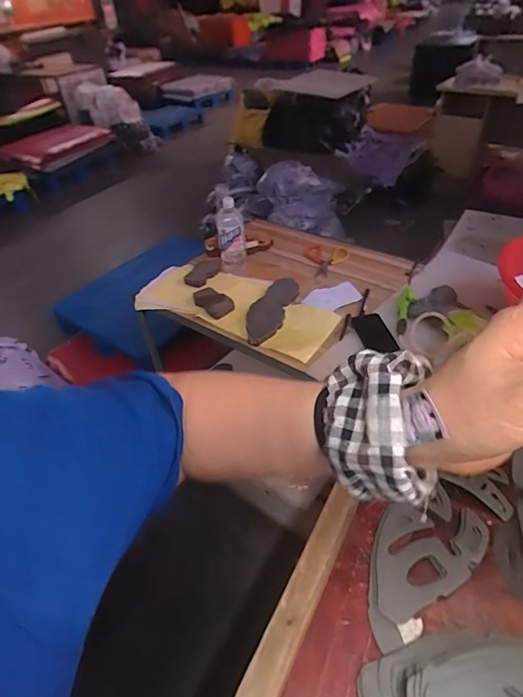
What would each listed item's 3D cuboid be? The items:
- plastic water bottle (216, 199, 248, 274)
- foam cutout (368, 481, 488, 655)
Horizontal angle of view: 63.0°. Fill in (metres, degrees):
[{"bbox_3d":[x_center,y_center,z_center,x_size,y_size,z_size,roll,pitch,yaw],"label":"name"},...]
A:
[{"bbox_3d":[-0.094,-0.345,1.327,0.085,0.209,0.095,-4,42,-2],"label":"plastic water bottle"},{"bbox_3d":[0.166,0.226,0.471,0.177,0.019,0.097,-28,48,-26],"label":"foam cutout"}]

